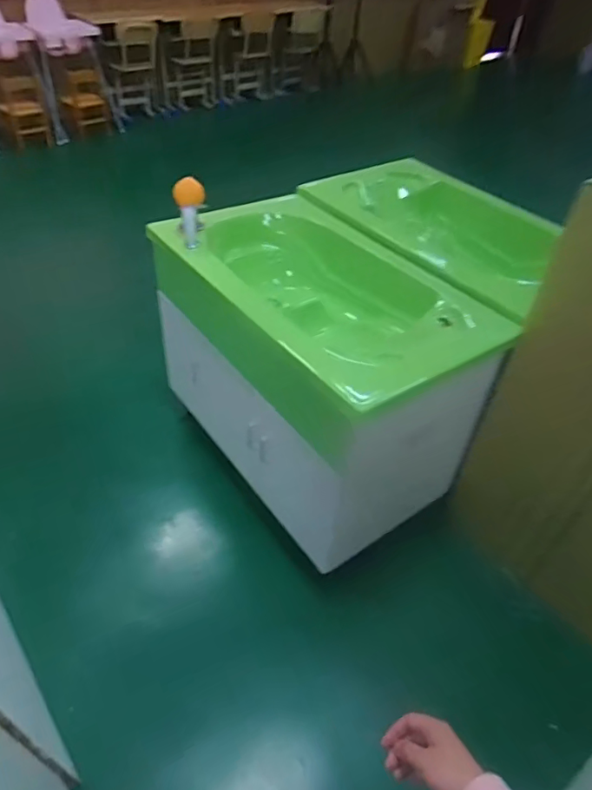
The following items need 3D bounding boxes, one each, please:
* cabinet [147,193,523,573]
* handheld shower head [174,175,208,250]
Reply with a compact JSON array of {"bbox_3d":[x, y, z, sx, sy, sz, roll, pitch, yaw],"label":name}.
[{"bbox_3d":[0.063,-0.130,1.722,0.659,0.657,0.959,-26,52,-28],"label":"cabinet"},{"bbox_3d":[-0.305,-0.533,1.530,0.085,0.200,0.072,-6,45,-11],"label":"handheld shower head"}]

